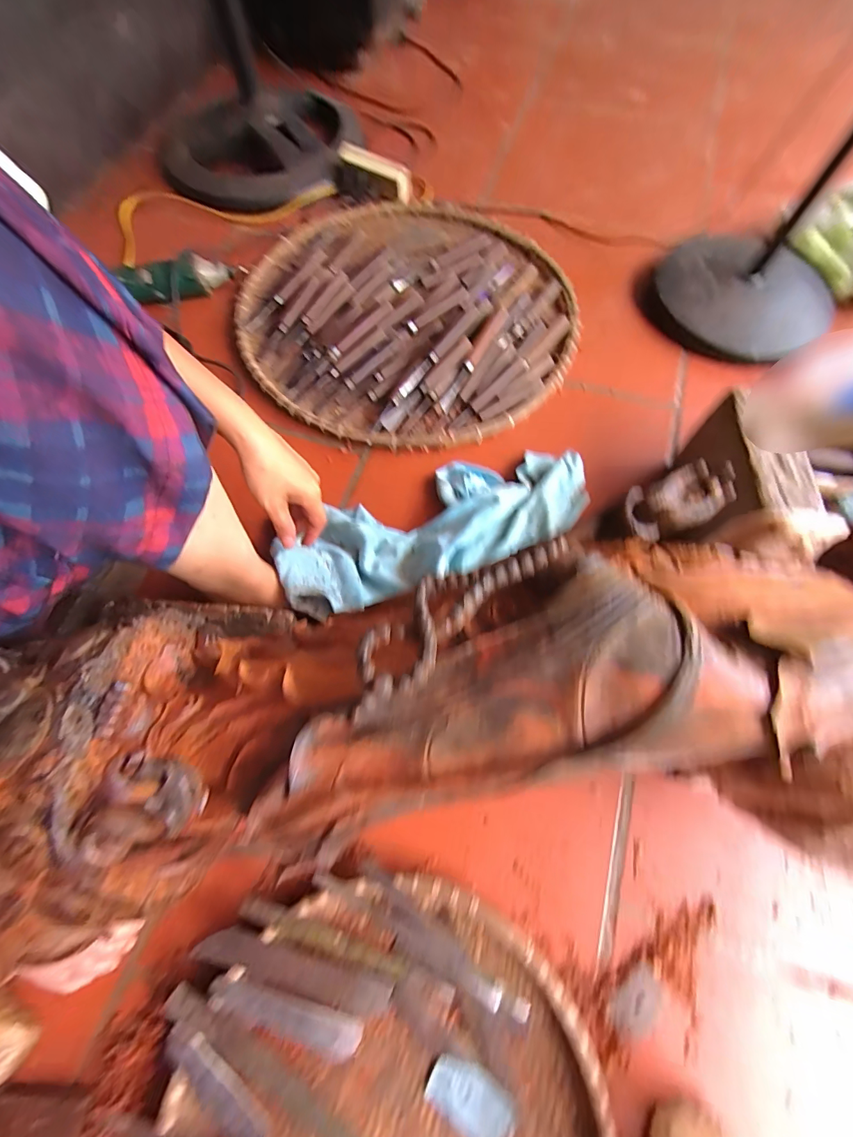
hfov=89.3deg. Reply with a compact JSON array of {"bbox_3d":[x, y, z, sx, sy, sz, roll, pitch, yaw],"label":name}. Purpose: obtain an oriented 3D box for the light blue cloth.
[{"bbox_3d":[0.016,-0.062,0.527,0.384,0.059,0.166,-22,70,-13],"label":"light blue cloth"}]

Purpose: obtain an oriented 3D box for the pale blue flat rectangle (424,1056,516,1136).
[{"bbox_3d":[0.036,0.434,0.350,0.071,0.004,0.043,31,70,11],"label":"pale blue flat rectangle"}]

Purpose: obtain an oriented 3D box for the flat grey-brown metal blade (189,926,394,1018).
[{"bbox_3d":[-0.113,0.346,0.370,0.167,0.006,0.032,21,78,-2],"label":"flat grey-brown metal blade"}]

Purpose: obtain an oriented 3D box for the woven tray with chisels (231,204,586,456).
[{"bbox_3d":[-0.029,-0.424,0.691,0.529,0.042,0.540,-7,67,-3],"label":"woven tray with chisels"}]

